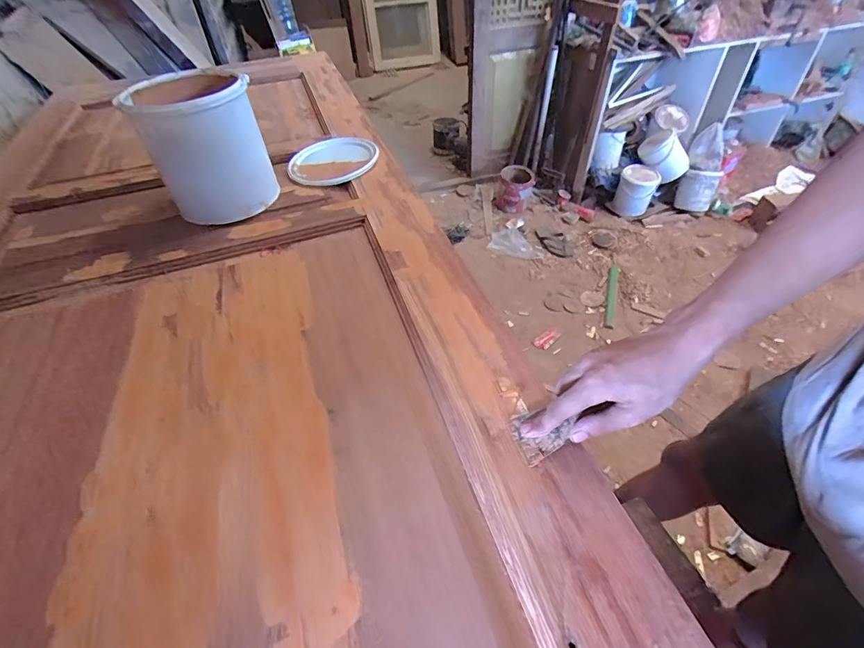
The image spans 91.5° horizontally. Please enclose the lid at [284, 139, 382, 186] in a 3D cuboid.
[{"bbox_3d":[-0.194,-0.322,0.832,0.172,0.016,0.172,-2,45,2],"label":"lid"}]

